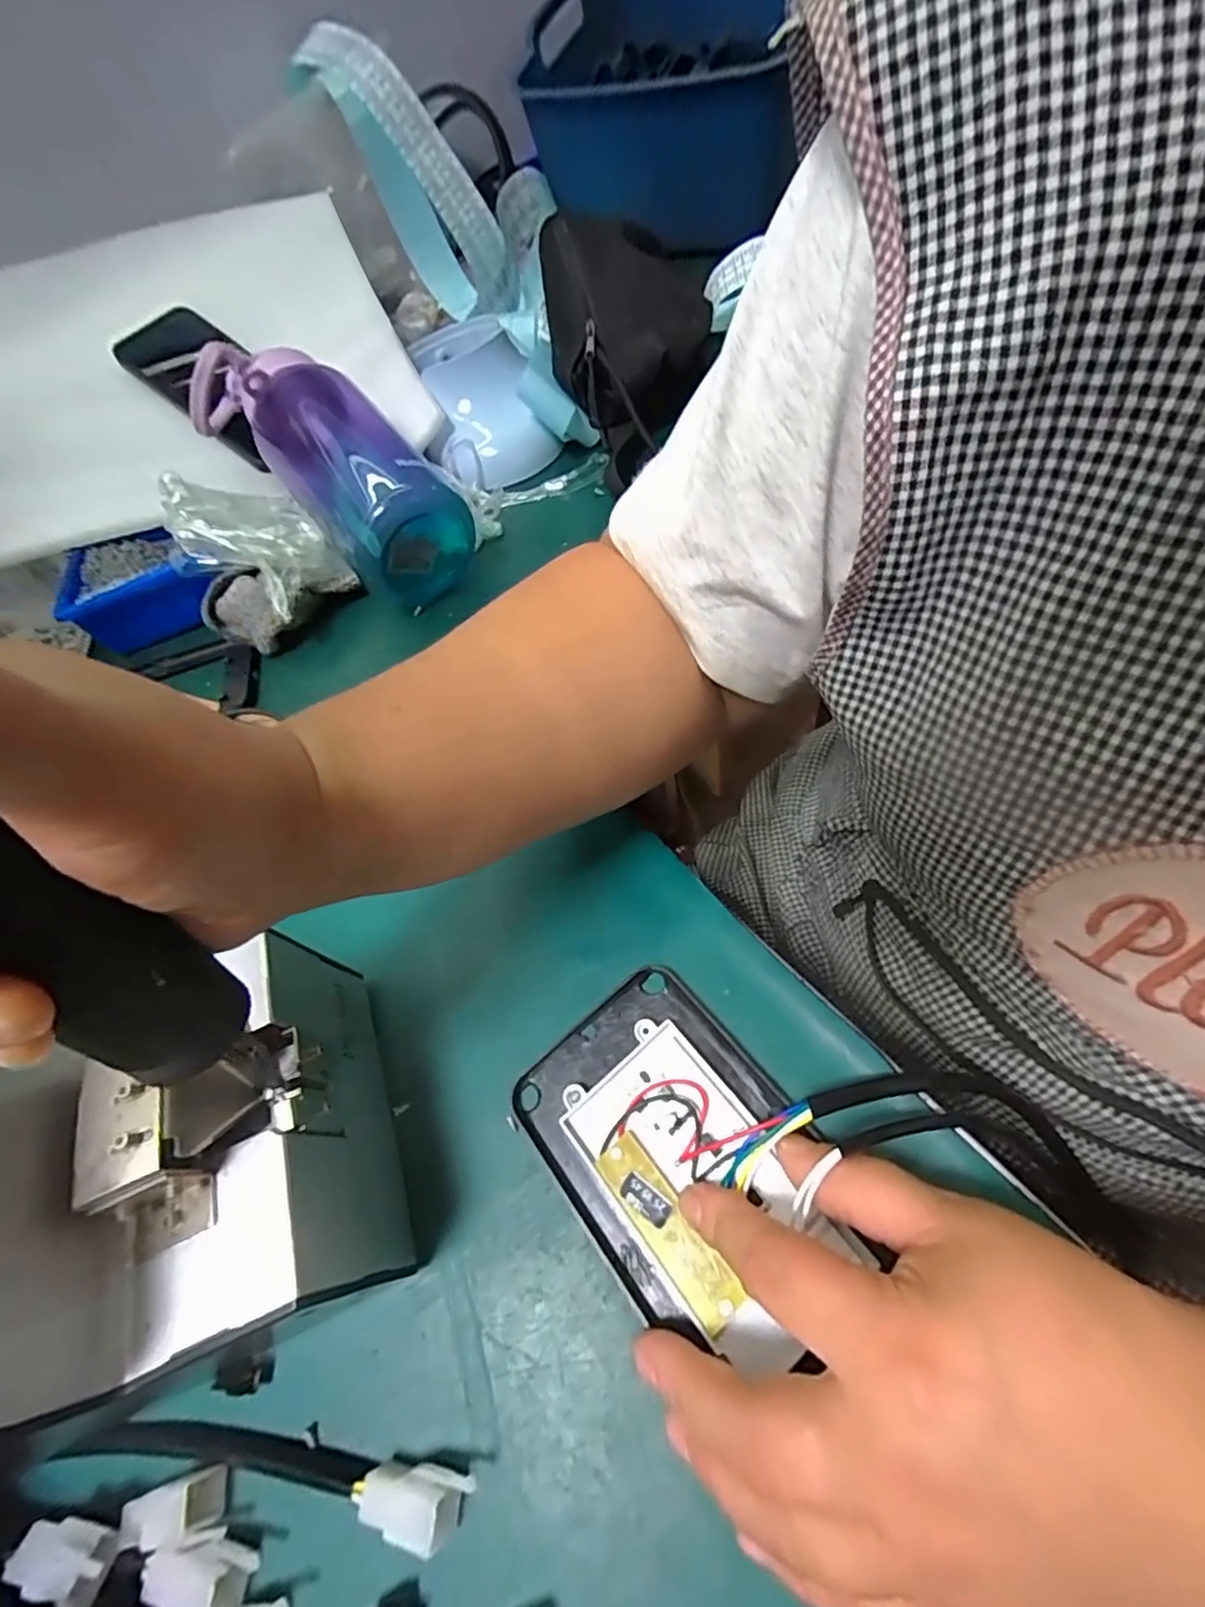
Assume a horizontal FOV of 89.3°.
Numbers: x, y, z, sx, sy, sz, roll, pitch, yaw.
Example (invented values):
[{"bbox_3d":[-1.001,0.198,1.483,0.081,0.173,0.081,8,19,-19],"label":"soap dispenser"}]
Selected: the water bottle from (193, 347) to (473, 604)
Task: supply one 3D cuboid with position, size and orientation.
[{"bbox_3d":[-0.188,-0.239,0.430,0.102,0.107,0.202,-41,61,-14],"label":"water bottle"}]

